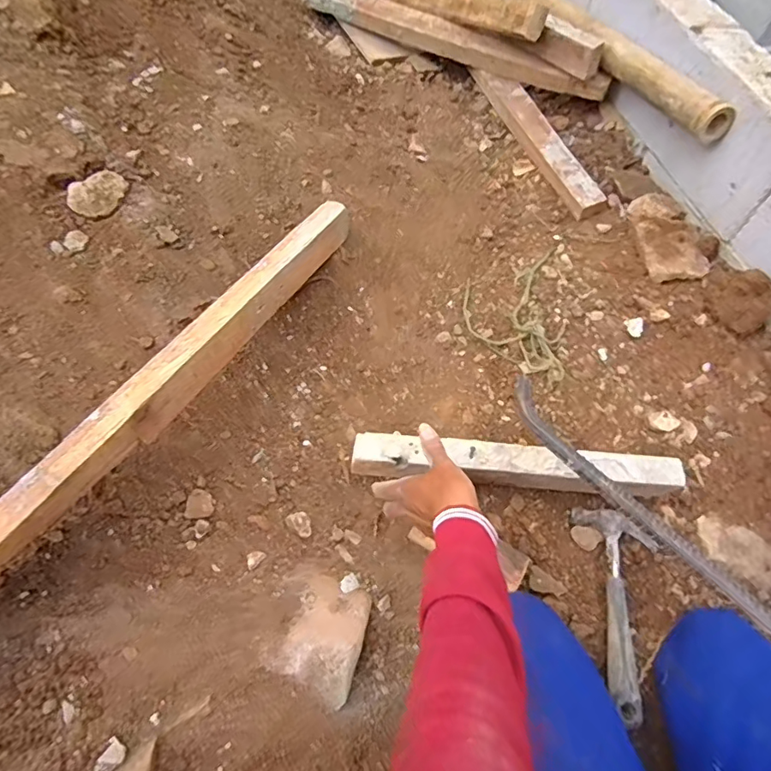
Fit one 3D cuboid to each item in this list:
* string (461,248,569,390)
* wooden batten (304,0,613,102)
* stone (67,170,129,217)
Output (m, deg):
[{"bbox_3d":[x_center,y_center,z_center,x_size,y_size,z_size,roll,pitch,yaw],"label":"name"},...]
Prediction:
[{"bbox_3d":[0.221,-0.145,0.850,0.174,0.041,0.285,13,63,8],"label":"string"},{"bbox_3d":[0.127,-0.769,1.115,0.727,0.042,0.058,31,66,16],"label":"wooden batten"},{"bbox_3d":[-0.363,-0.242,0.653,0.073,0.025,0.060,-32,66,-16],"label":"stone"}]

